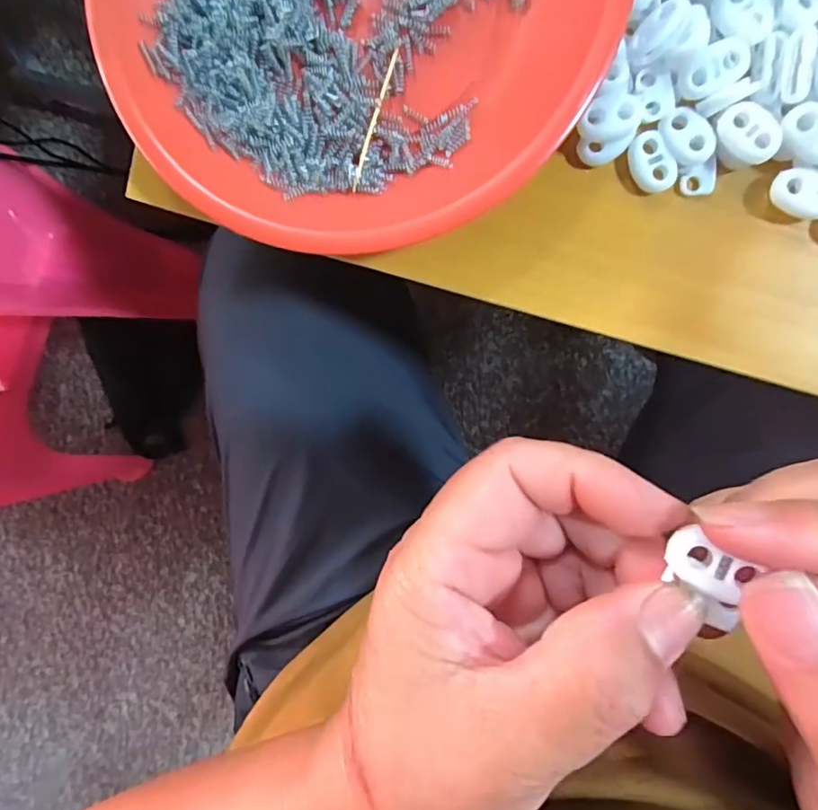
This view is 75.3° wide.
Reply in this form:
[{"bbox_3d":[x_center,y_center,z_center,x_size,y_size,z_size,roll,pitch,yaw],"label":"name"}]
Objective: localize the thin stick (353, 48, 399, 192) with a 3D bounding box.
[{"bbox_3d":[-0.014,-0.112,0.208,0.004,0.004,0.056,19,98,5],"label":"thin stick"}]

